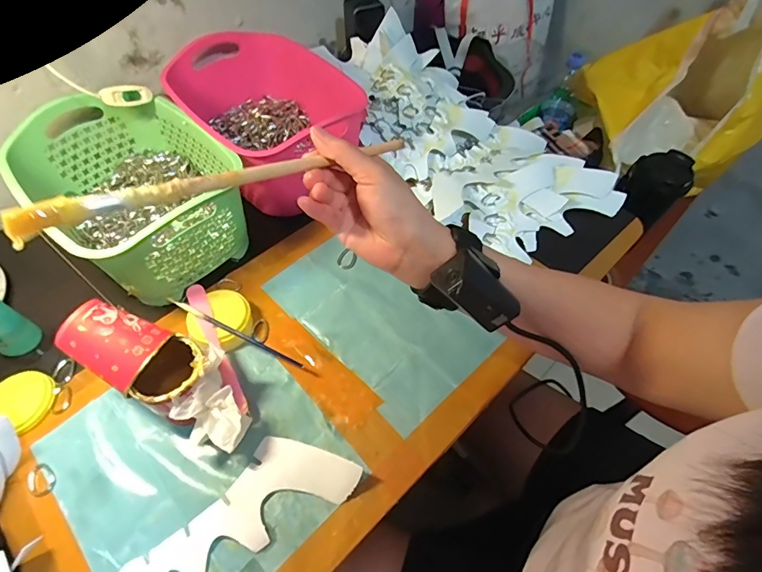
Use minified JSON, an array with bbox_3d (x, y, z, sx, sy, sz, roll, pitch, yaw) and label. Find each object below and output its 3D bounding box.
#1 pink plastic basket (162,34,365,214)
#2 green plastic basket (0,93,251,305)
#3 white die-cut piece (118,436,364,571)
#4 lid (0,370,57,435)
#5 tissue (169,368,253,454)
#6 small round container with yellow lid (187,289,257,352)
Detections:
[{"bbox_3d":[-0.185,-0.253,0.619,0.294,0.124,0.205,38,63,23],"label":"pink plastic basket"},{"bbox_3d":[-0.291,-0.113,0.507,0.250,0.114,0.187,39,63,24],"label":"green plastic basket"},{"bbox_3d":[-0.129,0.201,0.367,0.215,0.012,0.077,-30,63,-17],"label":"white die-cut piece"},{"bbox_3d":[-0.372,0.115,0.436,0.062,0.014,0.057,0,55,0],"label":"lid"},{"bbox_3d":[-0.154,0.120,0.393,0.052,0.030,0.065,-42,91,-19],"label":"tissue"},{"bbox_3d":[-0.177,0.039,0.477,0.064,0.024,0.066,4,60,-7],"label":"small round container with yellow lid"}]

